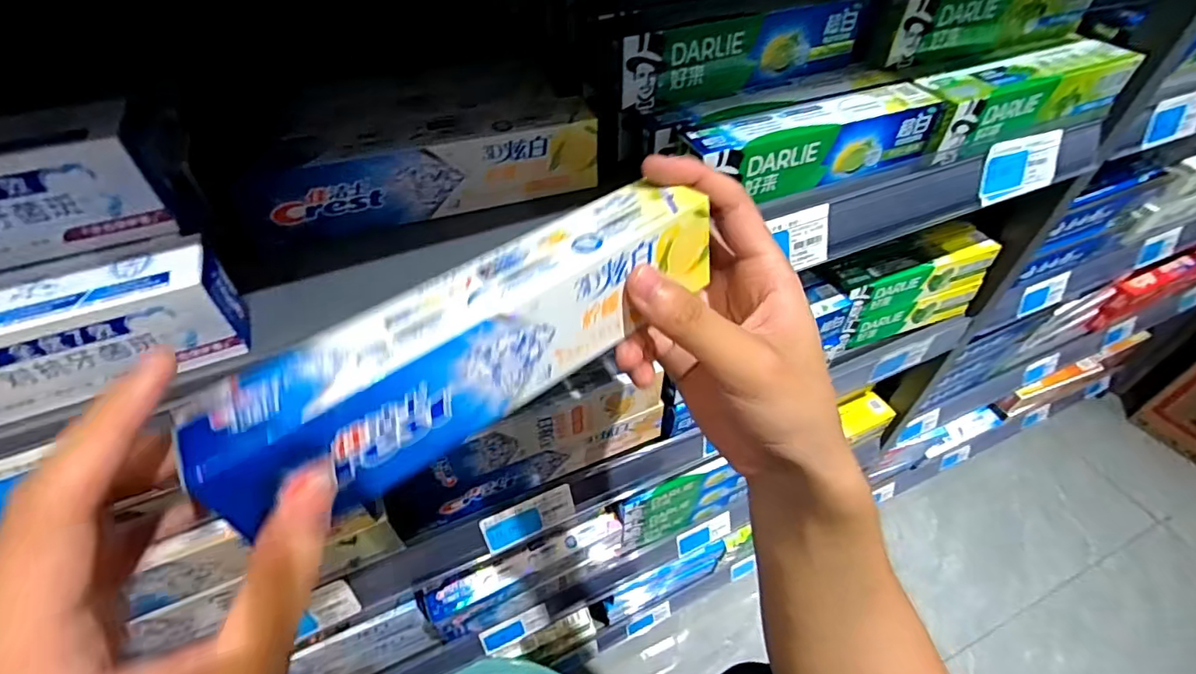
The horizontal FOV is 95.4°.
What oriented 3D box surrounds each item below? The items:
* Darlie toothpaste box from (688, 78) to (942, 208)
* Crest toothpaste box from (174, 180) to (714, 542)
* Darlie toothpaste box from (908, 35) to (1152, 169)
[{"bbox_3d":[0.143,-0.130,0.364,0.186,0.040,0.042,-18,50,-17],"label":"Darlie toothpaste box"},{"bbox_3d":[-0.044,-0.003,0.221,0.206,0.047,0.046,-31,55,-22],"label":"Crest toothpaste box"},{"bbox_3d":[0.327,-0.186,0.421,0.210,0.047,0.044,-19,50,-18],"label":"Darlie toothpaste box"}]

